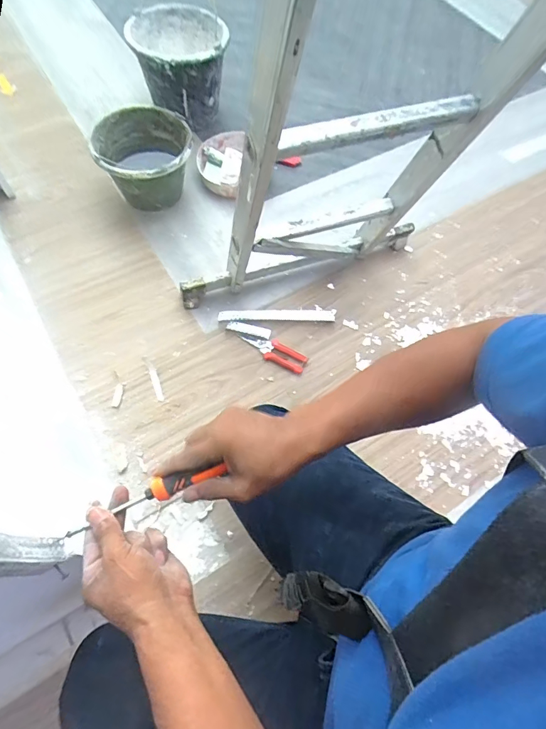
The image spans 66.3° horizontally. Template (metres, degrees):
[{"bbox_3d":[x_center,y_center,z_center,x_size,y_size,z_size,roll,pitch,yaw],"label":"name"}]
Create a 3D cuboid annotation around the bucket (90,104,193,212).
[{"bbox_3d":[-0.324,-0.524,1.080,0.229,0.145,0.224,1,65,-2],"label":"bucket"}]

